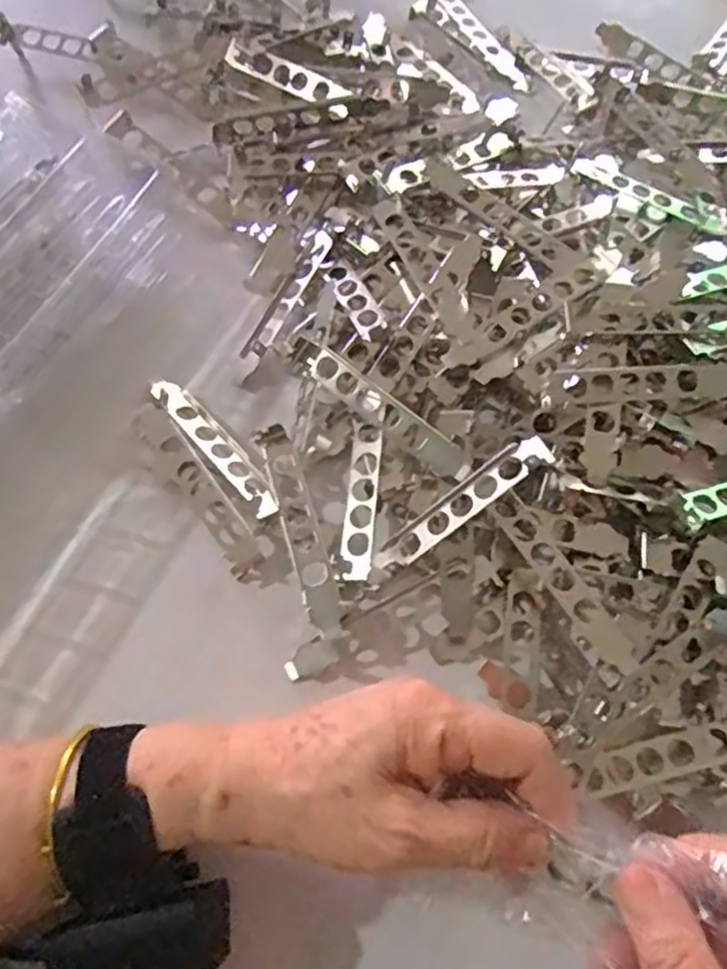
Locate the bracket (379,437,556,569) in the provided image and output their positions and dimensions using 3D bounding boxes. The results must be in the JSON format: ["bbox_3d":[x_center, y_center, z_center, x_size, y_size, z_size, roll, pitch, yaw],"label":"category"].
[{"bbox_3d":[0.048,0.011,0.353,0.106,0.016,0.020,-39,72,16],"label":"bracket"}]

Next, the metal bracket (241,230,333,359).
[{"bbox_3d":[-0.046,-0.119,0.431,0.015,0.016,0.093,27,69,8],"label":"metal bracket"}]

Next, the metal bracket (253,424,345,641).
[{"bbox_3d":[-0.034,0.025,0.373,0.019,0.023,0.120,-17,70,-10],"label":"metal bracket"}]

